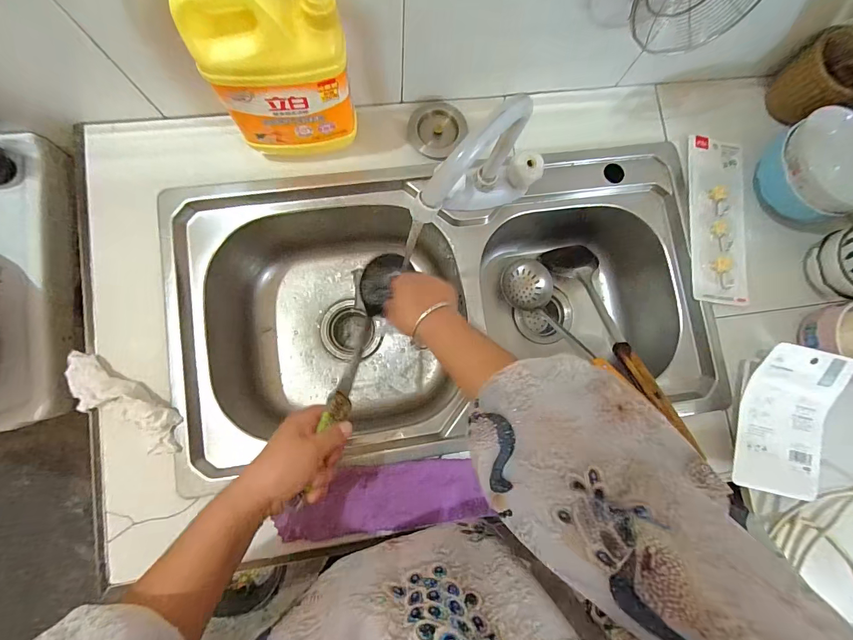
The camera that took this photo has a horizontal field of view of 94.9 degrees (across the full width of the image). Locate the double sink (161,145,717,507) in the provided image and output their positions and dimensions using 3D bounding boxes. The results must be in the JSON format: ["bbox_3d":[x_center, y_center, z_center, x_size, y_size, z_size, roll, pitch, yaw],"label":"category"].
[{"bbox_3d":[0.029,-0.015,0.627,0.728,0.201,0.386,-7,84,-5],"label":"double sink"}]

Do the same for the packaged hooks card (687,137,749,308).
[{"bbox_3d":[0.430,-0.153,0.573,0.094,0.012,0.251,5,83,-4],"label":"packaged hooks card"}]

